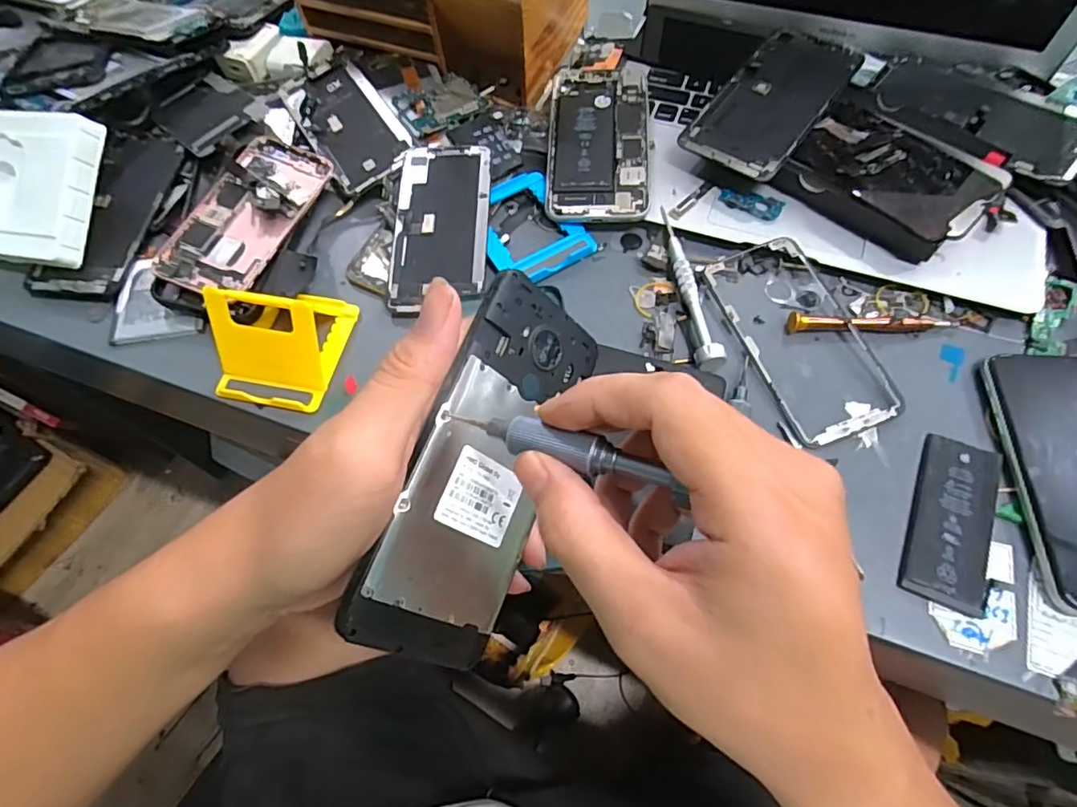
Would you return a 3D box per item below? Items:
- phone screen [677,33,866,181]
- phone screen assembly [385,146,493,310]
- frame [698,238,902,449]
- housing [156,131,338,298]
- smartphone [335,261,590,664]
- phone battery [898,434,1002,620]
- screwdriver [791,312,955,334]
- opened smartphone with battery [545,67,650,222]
[{"bbox_3d":[0.174,-0.226,0.412,0.074,0.006,0.151,35,73,17],"label":"phone screen"},{"bbox_3d":[-0.070,-0.128,0.397,0.067,0.004,0.136,1,71,4],"label":"phone screen assembly"},{"bbox_3d":[0.167,-0.041,0.355,0.072,0.011,0.149,-21,68,-2],"label":"frame"},{"bbox_3d":[-0.204,-0.135,0.394,0.068,0.009,0.135,21,69,1],"label":"housing"},{"bbox_3d":[-0.022,0.027,0.252,0.004,0.070,0.169,1,63,49],"label":"smartphone"},{"bbox_3d":[0.224,0.062,0.301,0.040,0.005,0.095,21,66,12],"label":"phone battery"},{"bbox_3d":[0.214,-0.051,0.354,0.105,0.010,0.013,2,63,4],"label":"screwdriver"},{"bbox_3d":[0.046,-0.199,0.421,0.076,0.013,0.145,2,63,3],"label":"opened smartphone with battery"}]

